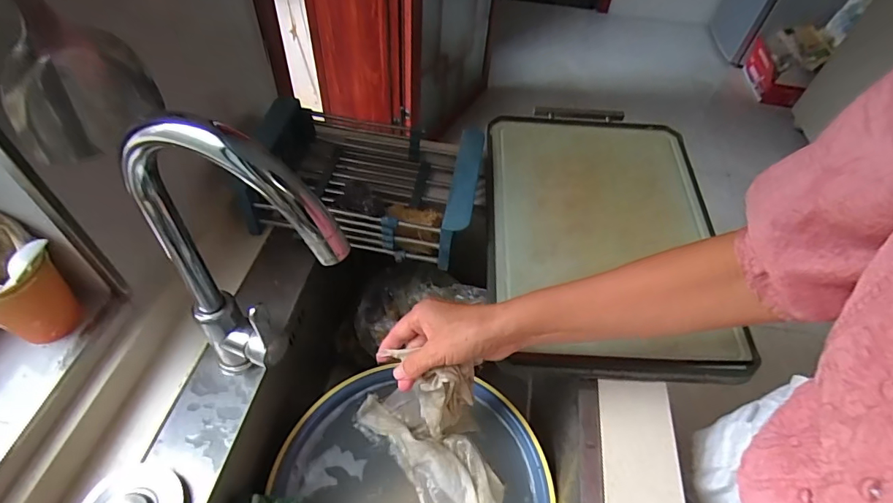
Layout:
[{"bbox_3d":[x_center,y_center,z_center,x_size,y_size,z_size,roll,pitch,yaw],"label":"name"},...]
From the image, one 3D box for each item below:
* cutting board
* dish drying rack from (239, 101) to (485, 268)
[{"bbox_3d":[0.208,-0.037,0.623,0.303,0.021,0.411,3,56,1],"label":"cutting board"},{"bbox_3d":[-0.107,-0.108,0.658,0.303,0.097,0.209,10,50,3],"label":"dish drying rack"}]

